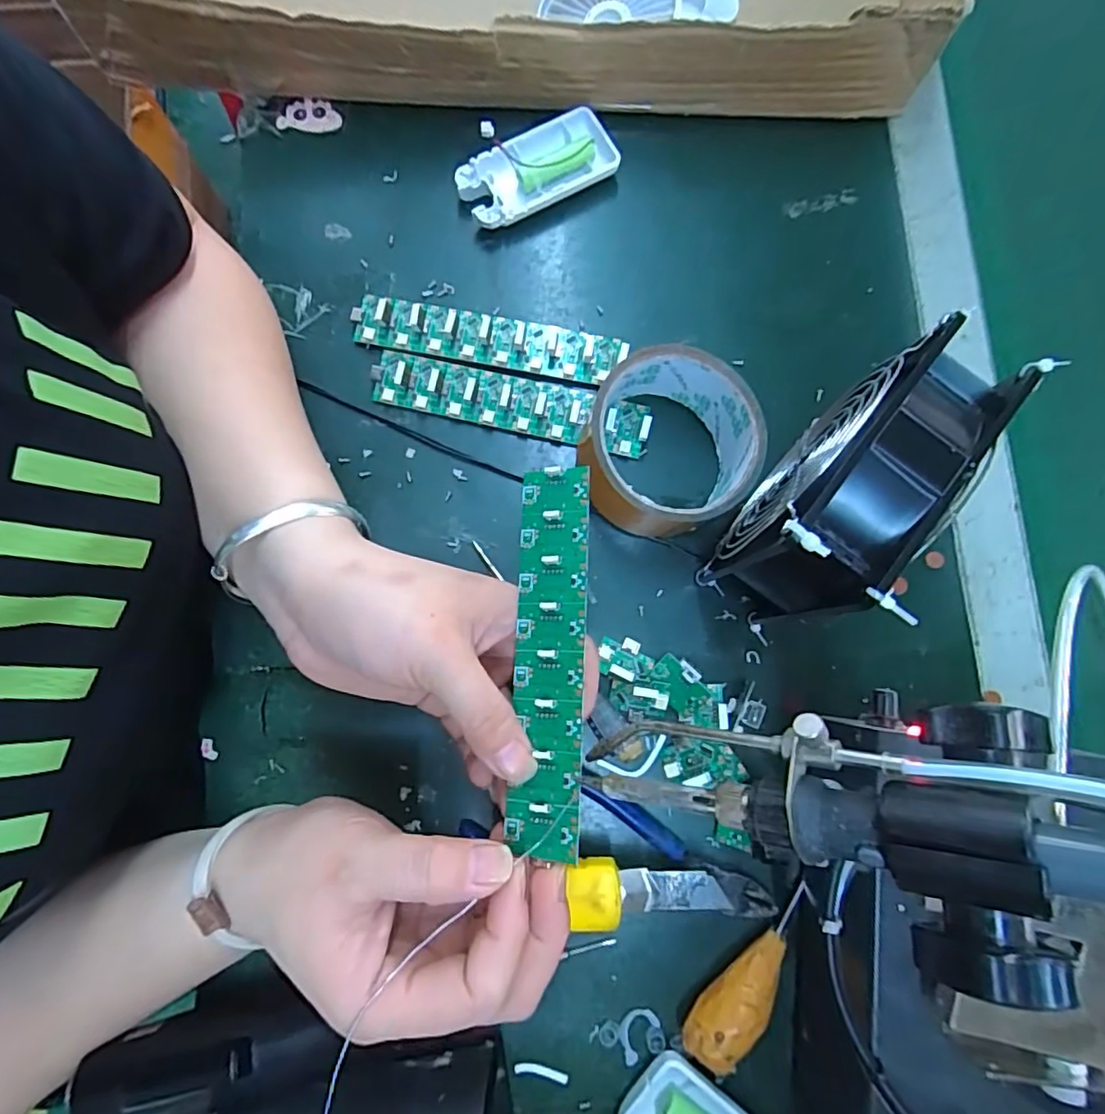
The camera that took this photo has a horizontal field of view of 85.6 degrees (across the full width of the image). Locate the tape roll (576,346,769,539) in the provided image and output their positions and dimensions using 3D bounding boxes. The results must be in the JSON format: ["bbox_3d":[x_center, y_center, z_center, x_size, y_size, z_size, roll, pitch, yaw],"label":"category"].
[{"bbox_3d":[0.062,-0.058,0.312,0.085,0.053,0.085,0,80,-1],"label":"tape roll"}]

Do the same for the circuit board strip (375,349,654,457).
[{"bbox_3d":[-0.024,-0.090,0.337,0.157,0.017,0.033,13,80,2],"label":"circuit board strip"}]

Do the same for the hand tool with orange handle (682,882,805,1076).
[{"bbox_3d":[0.094,0.195,0.278,0.021,0.024,0.084,42,82,6],"label":"hand tool with orange handle"}]

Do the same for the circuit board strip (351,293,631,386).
[{"bbox_3d":[-0.038,-0.126,0.345,0.156,0.011,0.030,11,80,1],"label":"circuit board strip"}]

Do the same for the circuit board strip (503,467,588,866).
[{"bbox_3d":[-0.002,0.039,0.245,0.030,0.004,0.154,-2,78,19],"label":"circuit board strip"}]

